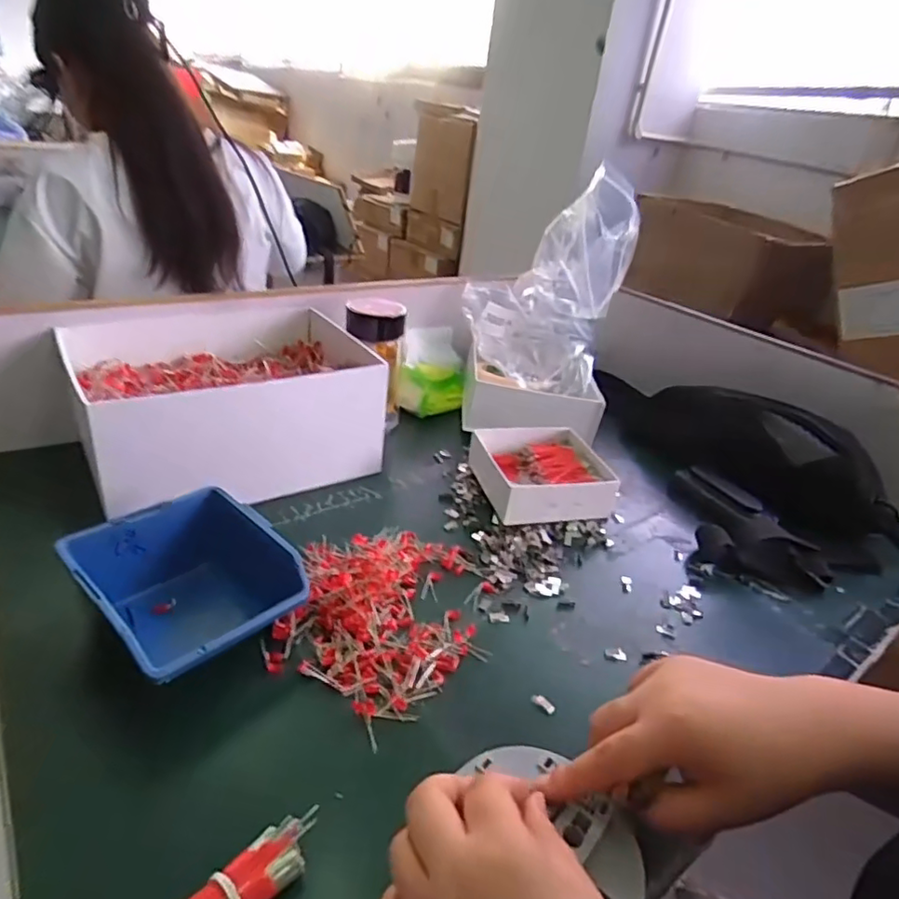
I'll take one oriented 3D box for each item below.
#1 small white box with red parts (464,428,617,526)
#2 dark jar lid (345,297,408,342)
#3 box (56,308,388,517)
[{"bbox_3d":[0.089,0.026,0.587,0.121,0.042,0.124,-2,31,-17],"label":"small white box with red parts"},{"bbox_3d":[-0.080,-0.141,0.643,0.057,0.038,0.049,16,31,14],"label":"dark jar lid"},{"bbox_3d":[-0.205,-0.049,0.577,0.263,0.112,0.180,-14,37,-33],"label":"box"}]

